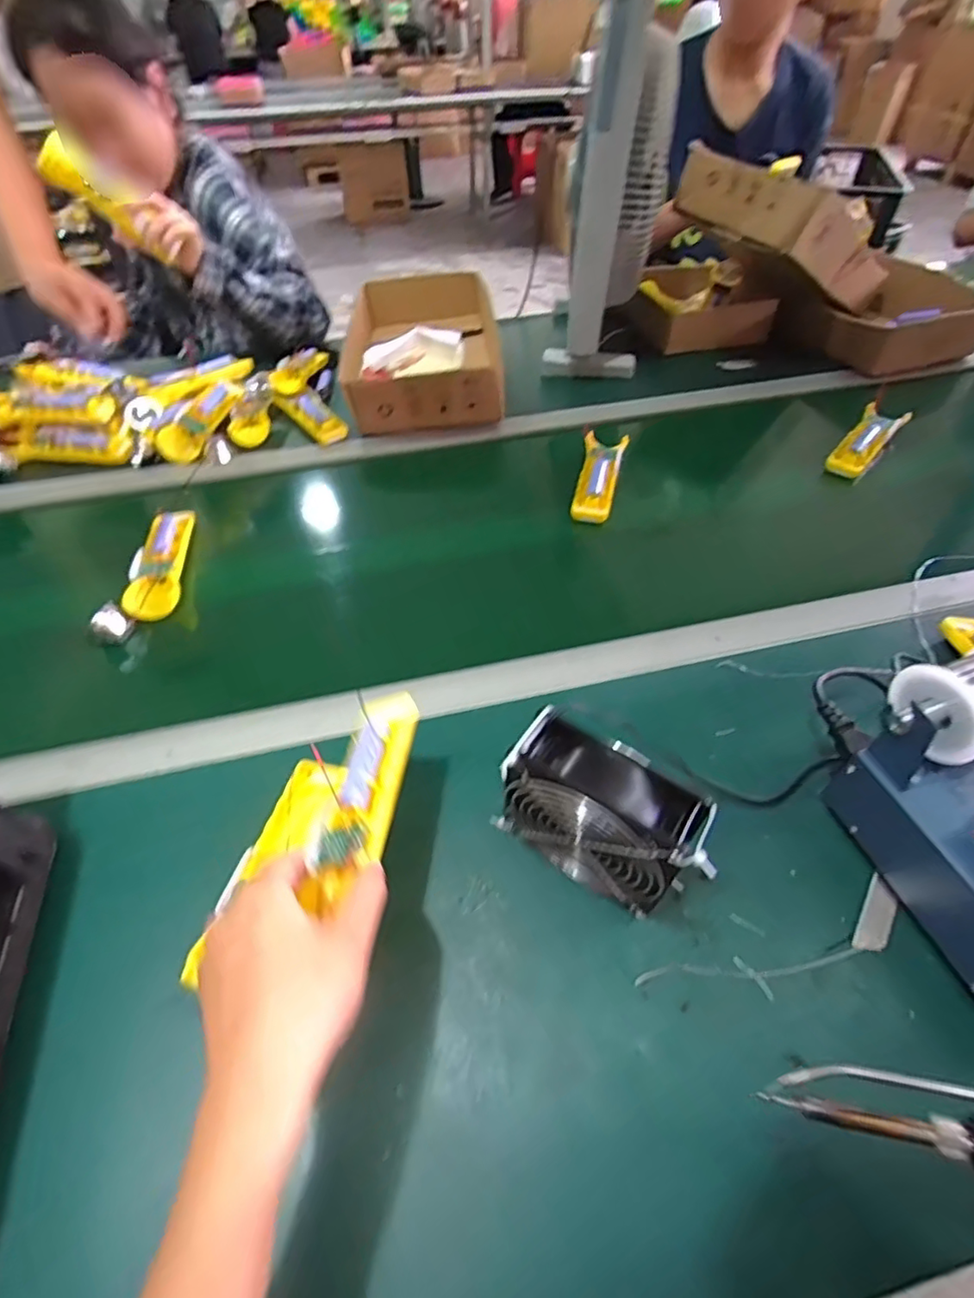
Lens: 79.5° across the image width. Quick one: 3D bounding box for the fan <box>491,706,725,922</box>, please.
[{"bbox_3d":[0.076,0.113,0.395,0.133,0.121,0.055,24,54,20],"label":"fan"}]

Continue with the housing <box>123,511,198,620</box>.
[{"bbox_3d":[-0.359,-0.100,0.655,0.047,0.021,0.170,-7,50,-4],"label":"housing"}]

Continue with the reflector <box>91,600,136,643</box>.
[{"bbox_3d":[-0.378,-0.025,0.590,0.026,0.030,0.035,34,58,26],"label":"reflector"}]

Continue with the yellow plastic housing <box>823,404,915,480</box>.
[{"bbox_3d":[0.518,-0.285,0.799,0.057,0.034,0.150,34,58,26],"label":"yellow plastic housing"}]

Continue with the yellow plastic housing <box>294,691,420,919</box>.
[{"bbox_3d":[-0.077,0.090,0.383,0.043,0.021,0.146,9,51,7],"label":"yellow plastic housing"}]

